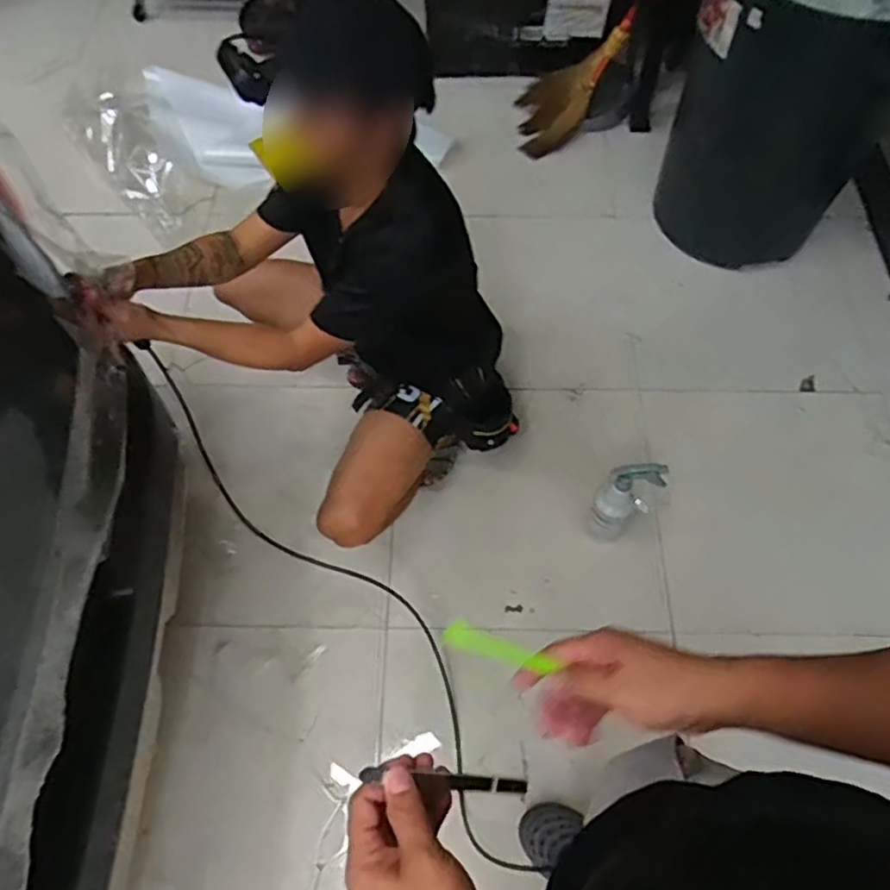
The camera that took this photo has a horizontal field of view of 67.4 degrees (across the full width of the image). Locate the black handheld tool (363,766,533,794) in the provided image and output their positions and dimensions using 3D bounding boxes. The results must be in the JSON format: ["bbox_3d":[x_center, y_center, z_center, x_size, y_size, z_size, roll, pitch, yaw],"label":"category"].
[{"bbox_3d":[0.001,0.229,0.455,0.132,0.013,0.010,20,59,-27],"label":"black handheld tool"}]

